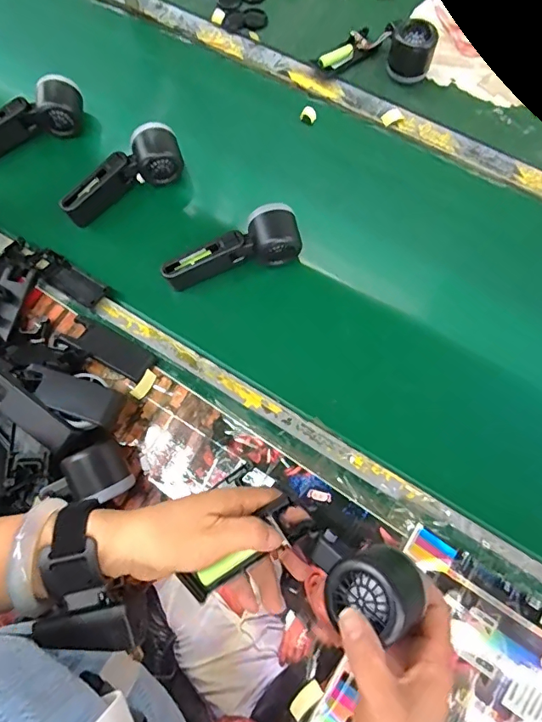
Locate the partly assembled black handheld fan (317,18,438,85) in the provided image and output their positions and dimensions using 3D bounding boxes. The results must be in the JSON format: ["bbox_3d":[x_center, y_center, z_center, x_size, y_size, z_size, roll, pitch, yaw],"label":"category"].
[{"bbox_3d":[0.144,-0.431,0.650,0.155,0.058,0.067,12,73,6],"label":"partly assembled black handheld fan"}]

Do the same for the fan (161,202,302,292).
[{"bbox_3d":[-0.048,-0.137,0.572,0.163,0.051,0.056,-14,73,-2],"label":"fan"}]

